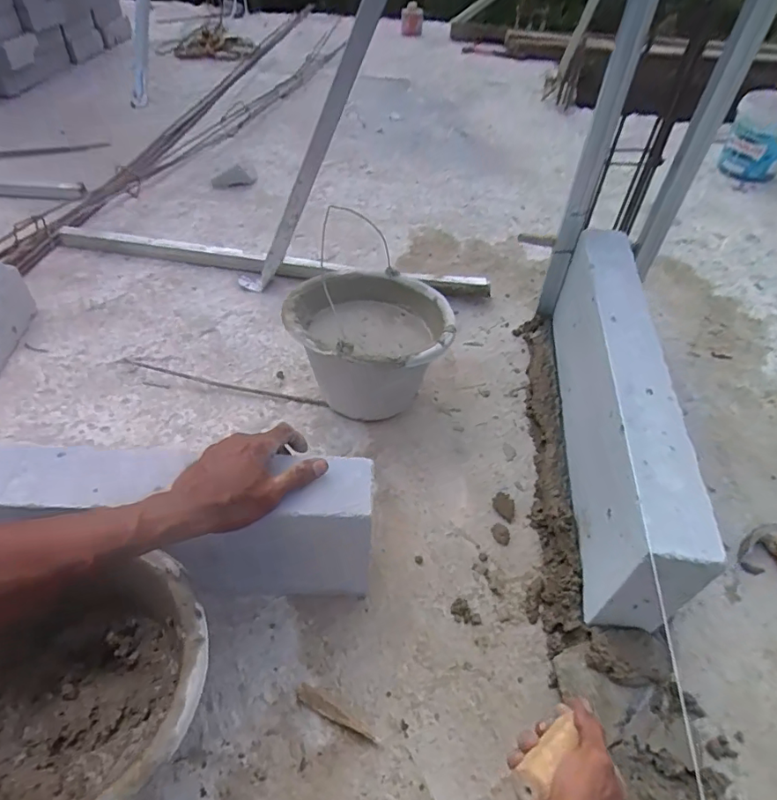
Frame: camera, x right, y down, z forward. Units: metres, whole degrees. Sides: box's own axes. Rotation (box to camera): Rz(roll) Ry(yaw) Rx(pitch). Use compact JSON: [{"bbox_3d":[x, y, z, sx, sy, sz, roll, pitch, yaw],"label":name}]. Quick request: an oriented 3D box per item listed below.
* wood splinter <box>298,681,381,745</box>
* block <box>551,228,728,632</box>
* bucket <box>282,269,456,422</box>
[{"bbox_3d":[-0.054,0.341,0.567,0.099,0.008,0.020,19,51,15],"label":"wood splinter"},{"bbox_3d":[0.311,0.000,0.722,0.082,0.174,0.578,8,48,3],"label":"block"},{"bbox_3d":[-0.026,-0.079,0.830,0.235,0.171,0.210,9,49,7],"label":"bucket"}]

